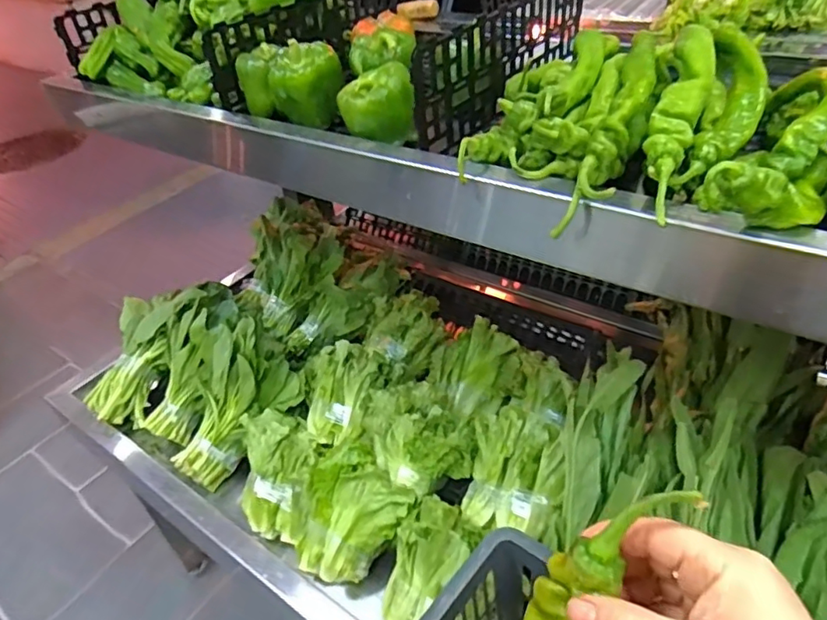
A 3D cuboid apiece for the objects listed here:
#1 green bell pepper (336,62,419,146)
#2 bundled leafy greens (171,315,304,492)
[{"bbox_3d":[-0.039,-0.218,0.601,0.074,0.065,0.074,-9,38,-2],"label":"green bell pepper"},{"bbox_3d":[-0.273,0.157,0.892,0.121,0.080,0.252,32,93,39],"label":"bundled leafy greens"}]

